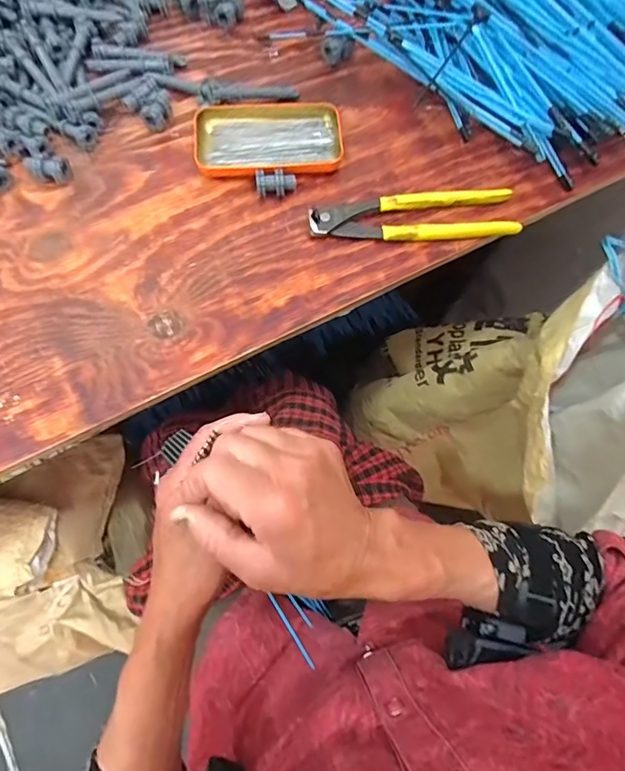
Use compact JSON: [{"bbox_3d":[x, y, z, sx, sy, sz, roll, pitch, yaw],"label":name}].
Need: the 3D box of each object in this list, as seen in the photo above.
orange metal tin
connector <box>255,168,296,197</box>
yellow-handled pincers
[{"bbox_3d":[-0.043,-0.244,0.467,0.142,0.021,0.091,-3,72,-3],"label":"orange metal tin"},{"bbox_3d":[-0.035,-0.193,0.452,0.038,0.023,0.020,-7,72,-4],"label":"connector"},{"bbox_3d":[0.097,-0.161,0.447,0.197,0.017,0.046,-4,72,-3],"label":"yellow-handled pincers"}]

